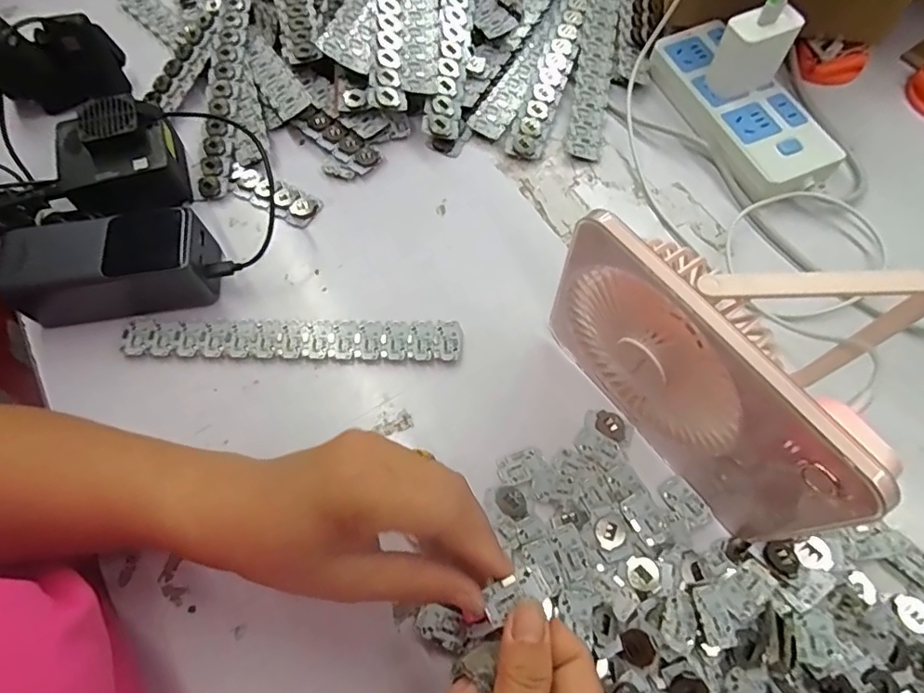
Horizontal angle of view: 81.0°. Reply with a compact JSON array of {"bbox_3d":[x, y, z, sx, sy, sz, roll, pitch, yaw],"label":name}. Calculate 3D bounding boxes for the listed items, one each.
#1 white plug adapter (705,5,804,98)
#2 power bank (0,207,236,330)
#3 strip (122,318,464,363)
[{"bbox_3d":[0.217,-0.221,0.406,0.046,0.059,0.025,-17,67,-5],"label":"white plug adapter"},{"bbox_3d":[-0.239,-0.056,0.375,0.138,0.049,0.050,-7,66,-2],"label":"power bank"},{"bbox_3d":[-0.117,-0.006,0.377,0.230,0.006,0.029,1,66,2],"label":"strip"}]

